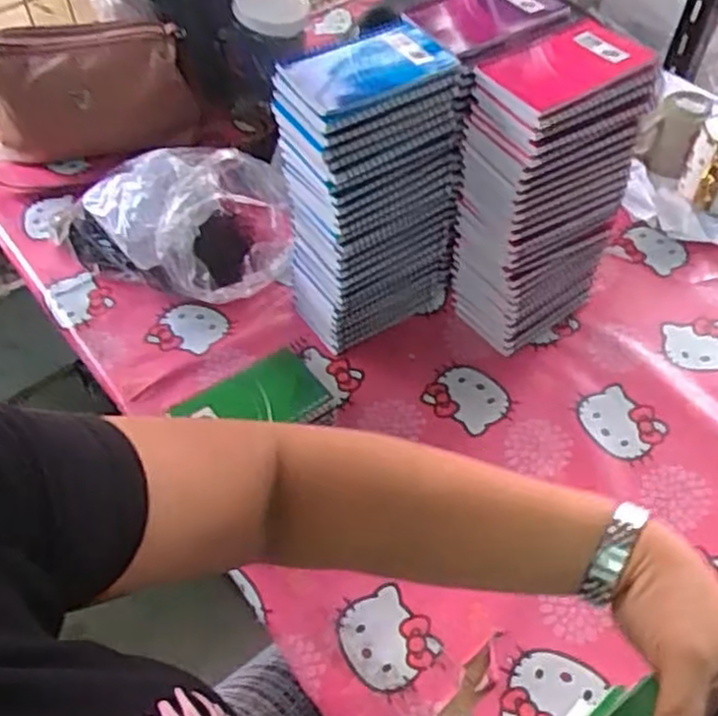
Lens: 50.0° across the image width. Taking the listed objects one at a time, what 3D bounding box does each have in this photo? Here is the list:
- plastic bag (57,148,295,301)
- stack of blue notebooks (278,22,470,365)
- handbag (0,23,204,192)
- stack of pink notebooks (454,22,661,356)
[{"bbox_3d":[-0.191,-0.144,0.807,0.218,0.153,0.190,-23,54,-17],"label":"plastic bag"},{"bbox_3d":[0.011,-0.152,0.741,0.156,0.280,0.088,-29,56,-20],"label":"stack of blue notebooks"},{"bbox_3d":[-0.351,-0.323,0.973,0.281,0.159,0.091,-14,52,-10],"label":"handbag"},{"bbox_3d":[0.174,-0.152,0.749,0.142,0.279,0.102,-27,55,-19],"label":"stack of pink notebooks"}]

